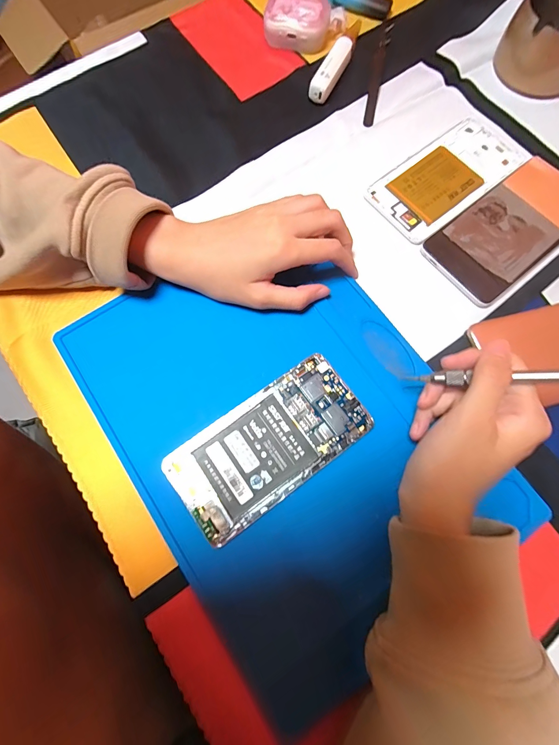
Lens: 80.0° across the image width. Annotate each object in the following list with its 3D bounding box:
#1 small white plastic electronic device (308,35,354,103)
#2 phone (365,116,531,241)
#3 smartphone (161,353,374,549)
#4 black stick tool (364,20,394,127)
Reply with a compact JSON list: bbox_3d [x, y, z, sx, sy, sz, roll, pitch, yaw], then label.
[{"bbox_3d":[0.052,-0.297,0.328,0.018,0.020,0.065,29,77,7],"label":"small white plastic electronic device"},{"bbox_3d":[0.155,-0.181,0.305,0.151,0.004,0.072,-39,78,-9],"label":"phone"},{"bbox_3d":[-0.007,0.052,0.243,0.141,0.011,0.070,-35,78,-8],"label":"smartphone"},{"bbox_3d":[0.101,-0.314,0.340,0.013,0.010,0.147,12,76,4],"label":"black stick tool"}]

